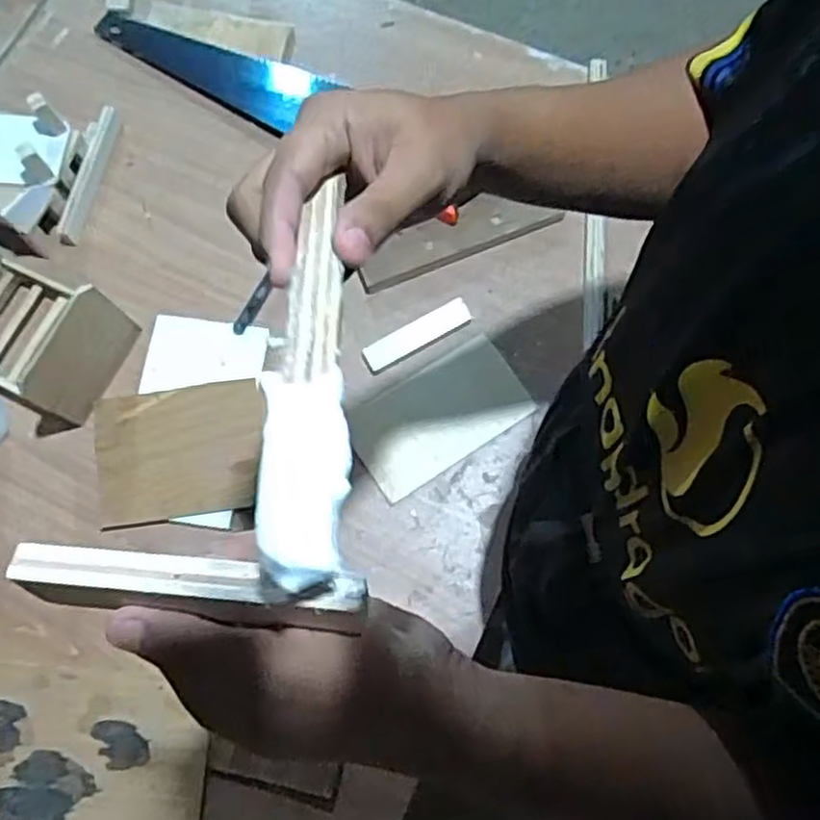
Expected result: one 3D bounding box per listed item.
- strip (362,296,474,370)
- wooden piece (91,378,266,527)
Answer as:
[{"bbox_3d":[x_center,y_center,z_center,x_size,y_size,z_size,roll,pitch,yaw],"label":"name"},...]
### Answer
[{"bbox_3d":[0.008,-0.081,0.785,0.119,0.008,0.028,-28,75,-7],"label":"strip"},{"bbox_3d":[-0.231,0.041,0.752,0.165,0.010,0.130,-8,73,-1],"label":"wooden piece"}]

